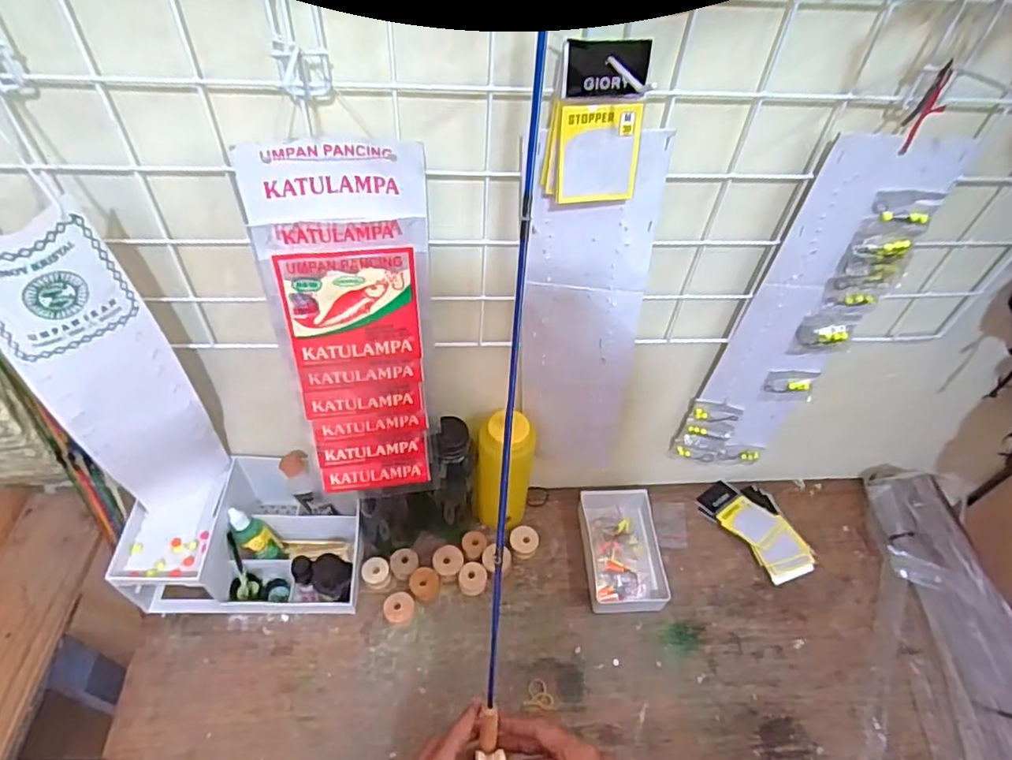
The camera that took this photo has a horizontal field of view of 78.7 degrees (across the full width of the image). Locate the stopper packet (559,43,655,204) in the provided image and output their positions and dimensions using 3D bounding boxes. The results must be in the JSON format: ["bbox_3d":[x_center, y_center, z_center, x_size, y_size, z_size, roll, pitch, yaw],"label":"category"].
[{"bbox_3d":[0.060,-0.158,0.384,0.051,0.094,0.004,-5,36,-6],"label":"stopper packet"}]

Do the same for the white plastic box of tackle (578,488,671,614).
[{"bbox_3d":[0.138,0.198,0.728,0.091,0.030,0.141,-3,51,-6],"label":"white plastic box of tackle"}]

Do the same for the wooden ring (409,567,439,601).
[{"bbox_3d":[-0.093,0.232,0.702,0.033,0.012,0.034,2,51,-2],"label":"wooden ring"}]

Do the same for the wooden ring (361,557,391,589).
[{"bbox_3d":[-0.149,0.220,0.706,0.030,0.010,0.032,-12,53,-13],"label":"wooden ring"}]

